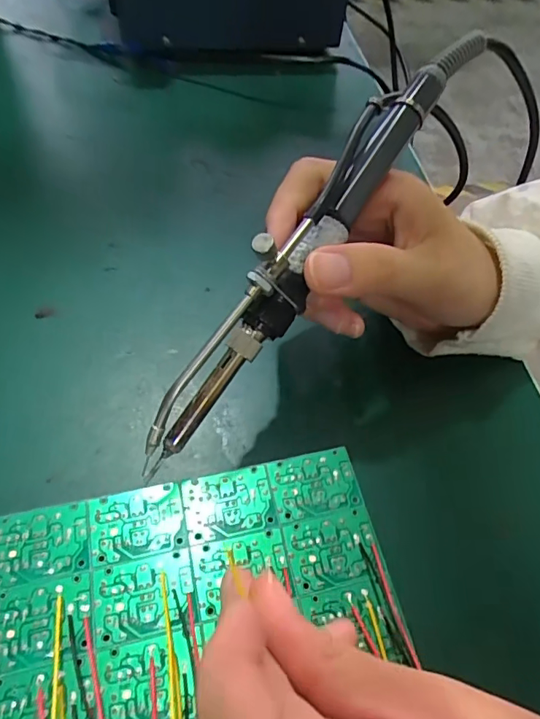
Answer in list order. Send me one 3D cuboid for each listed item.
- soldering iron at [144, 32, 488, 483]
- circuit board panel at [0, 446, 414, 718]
[{"bbox_3d":[0.014,-0.046,0.177,0.023,0.028,0.197,34,84,16],"label":"soldering iron"},{"bbox_3d":[-0.041,0.091,0.164,0.170,0.006,0.099,-10,59,-11],"label":"circuit board panel"}]

